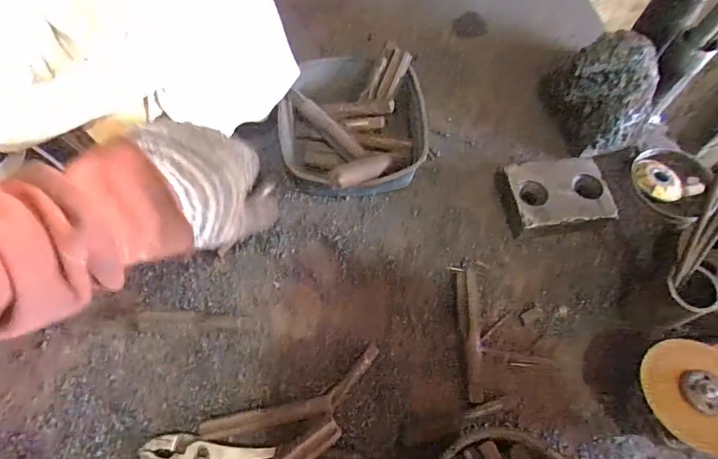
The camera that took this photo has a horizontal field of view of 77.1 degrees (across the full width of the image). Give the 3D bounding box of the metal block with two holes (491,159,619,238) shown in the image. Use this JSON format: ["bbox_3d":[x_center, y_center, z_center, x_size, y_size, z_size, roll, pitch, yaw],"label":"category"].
[{"bbox_3d":[0.208,-0.036,0.477,0.105,0.035,0.082,-5,63,-5],"label":"metal block with two holes"}]

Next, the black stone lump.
[{"bbox_3d":[0.261,-0.150,0.477,0.071,0.089,0.111,-18,65,-12],"label":"black stone lump"}]

